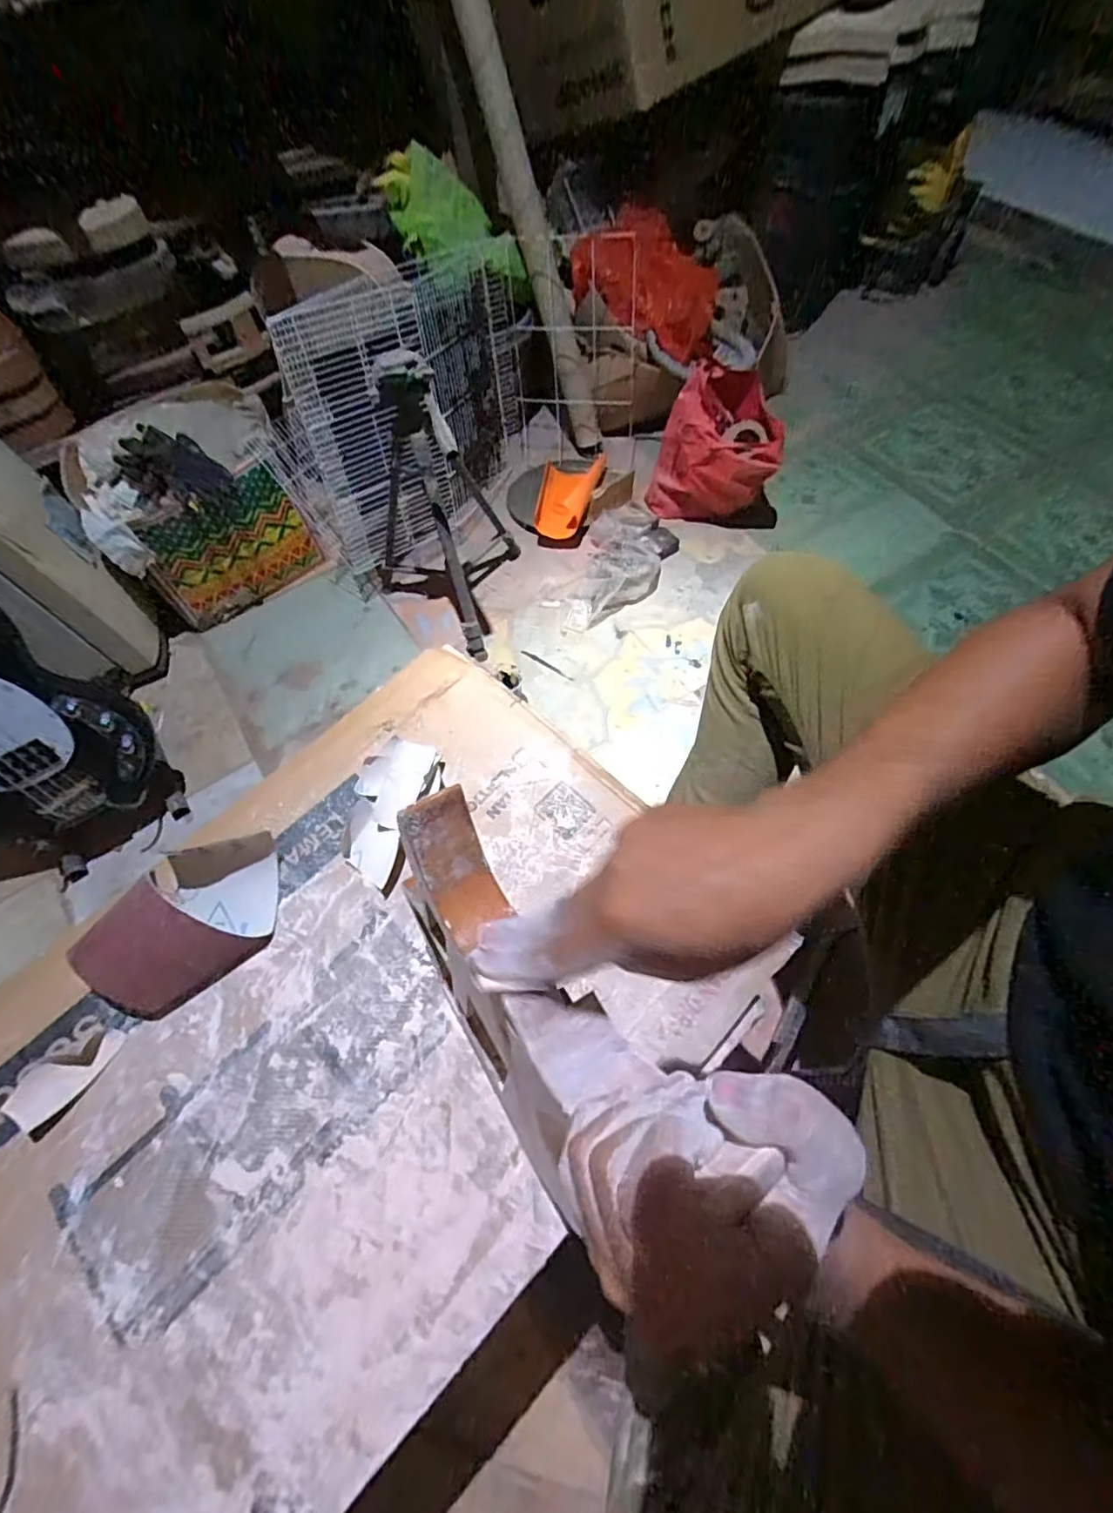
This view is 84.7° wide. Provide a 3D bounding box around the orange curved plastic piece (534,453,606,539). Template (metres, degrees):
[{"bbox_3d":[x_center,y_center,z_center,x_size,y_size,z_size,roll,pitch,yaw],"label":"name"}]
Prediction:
[{"bbox_3d":[0.032,-0.656,1.519,0.141,0.076,0.275,10,63,8],"label":"orange curved plastic piece"}]

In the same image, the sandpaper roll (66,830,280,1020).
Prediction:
[{"bbox_3d":[-0.360,0.160,0.596,0.199,0.073,0.114,-35,66,-15],"label":"sandpaper roll"}]

